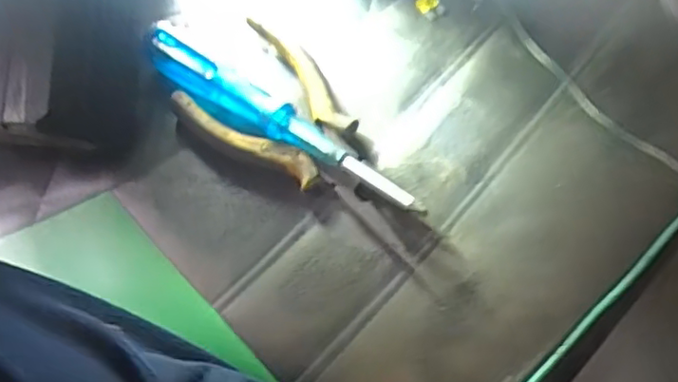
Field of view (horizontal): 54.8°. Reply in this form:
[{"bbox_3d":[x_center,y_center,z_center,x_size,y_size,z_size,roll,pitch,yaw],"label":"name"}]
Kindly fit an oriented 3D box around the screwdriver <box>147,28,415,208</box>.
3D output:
[{"bbox_3d":[-0.036,-0.038,0.367,0.176,0.025,0.020,31,72,14],"label":"screwdriver"}]

